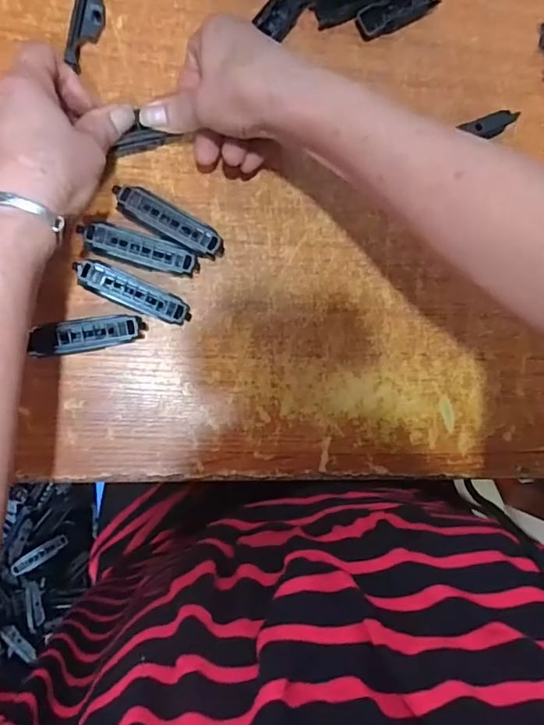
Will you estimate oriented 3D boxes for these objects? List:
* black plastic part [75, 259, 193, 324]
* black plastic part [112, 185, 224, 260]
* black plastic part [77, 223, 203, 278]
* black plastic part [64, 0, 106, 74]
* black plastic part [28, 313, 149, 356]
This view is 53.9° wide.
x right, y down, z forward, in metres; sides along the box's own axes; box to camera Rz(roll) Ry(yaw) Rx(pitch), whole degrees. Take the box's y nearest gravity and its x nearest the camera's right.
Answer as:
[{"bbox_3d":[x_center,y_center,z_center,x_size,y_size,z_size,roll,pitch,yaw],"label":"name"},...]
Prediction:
[{"bbox_3d":[-0.096,-0.047,0.374,0.080,0.023,0.019,23,87,-9],"label":"black plastic part"},{"bbox_3d":[-0.072,-0.097,0.379,0.081,0.022,0.022,27,86,-9],"label":"black plastic part"},{"bbox_3d":[-0.091,-0.077,0.376,0.079,0.021,0.021,14,88,-9],"label":"black plastic part"},{"bbox_3d":[-0.127,-0.242,0.372,0.017,0.023,0.078,11,85,-9],"label":"black plastic part"},{"bbox_3d":[-0.125,-0.019,0.370,0.071,0.023,0.022,-9,92,-9],"label":"black plastic part"}]

